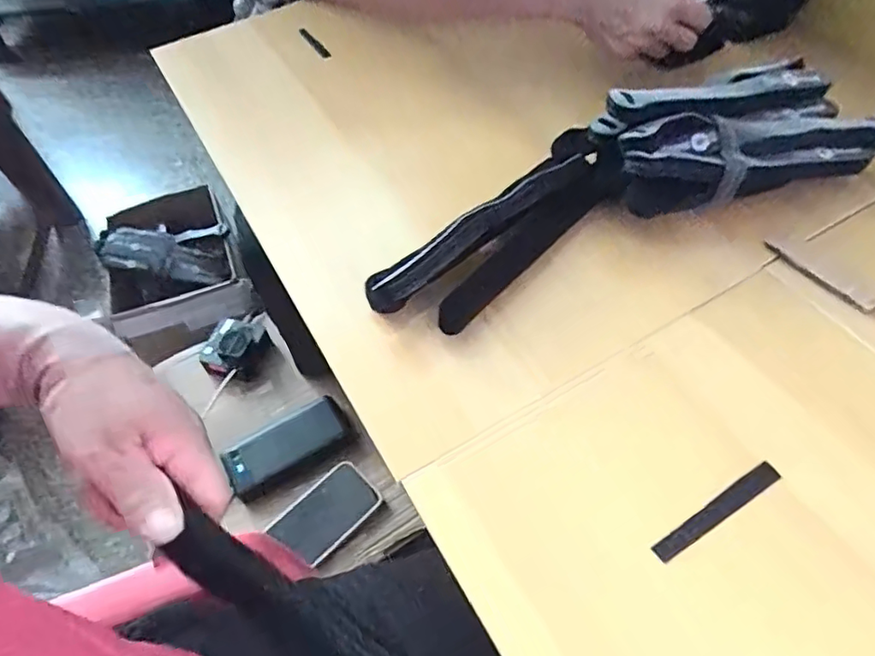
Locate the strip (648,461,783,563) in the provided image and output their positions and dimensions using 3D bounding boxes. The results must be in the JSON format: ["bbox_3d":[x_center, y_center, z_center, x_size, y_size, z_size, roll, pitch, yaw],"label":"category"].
[{"bbox_3d":[0.154,0.101,0.318,0.084,0.004,0.011,-30,64,-13],"label":"strip"}]

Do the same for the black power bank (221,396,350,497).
[{"bbox_3d":[-0.192,0.147,0.739,0.154,0.021,0.073,-27,56,-14],"label":"black power bank"}]

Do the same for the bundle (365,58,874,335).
[{"bbox_3d":[0.130,-0.114,0.427,0.386,0.066,0.117,-20,55,-10],"label":"bundle"}]

